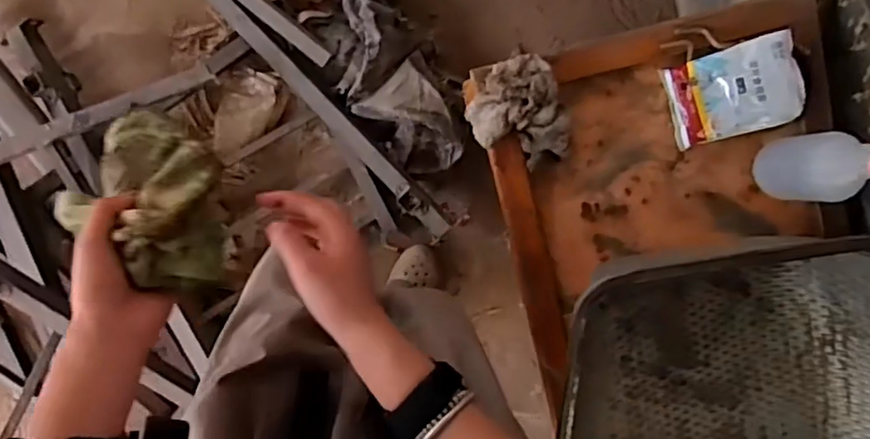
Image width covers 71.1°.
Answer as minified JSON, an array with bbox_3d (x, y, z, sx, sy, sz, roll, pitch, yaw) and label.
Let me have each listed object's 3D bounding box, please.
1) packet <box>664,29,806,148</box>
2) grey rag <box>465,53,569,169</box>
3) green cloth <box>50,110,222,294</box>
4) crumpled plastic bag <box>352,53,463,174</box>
[{"bbox_3d":[0.402,-0.171,0.822,0.158,0.020,0.115,-14,97,33],"label":"packet"},{"bbox_3d":[0.115,-0.140,0.824,0.128,0.052,0.154,-28,98,0],"label":"grey rag"},{"bbox_3d":[-0.206,-0.016,0.452,0.139,0.073,0.095,38,91,-4],"label":"green cloth"},{"bbox_3d":[-0.030,-0.199,1.242,0.168,0.073,0.219,-42,97,2],"label":"crumpled plastic bag"}]

